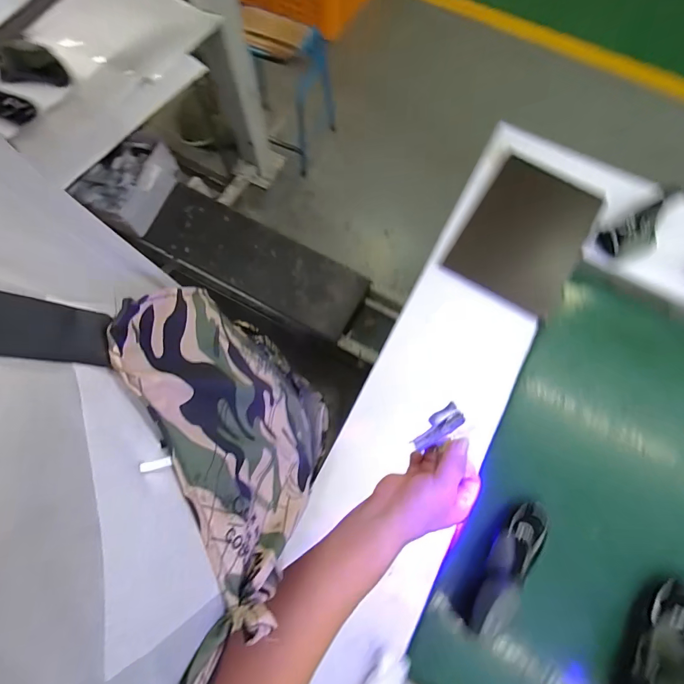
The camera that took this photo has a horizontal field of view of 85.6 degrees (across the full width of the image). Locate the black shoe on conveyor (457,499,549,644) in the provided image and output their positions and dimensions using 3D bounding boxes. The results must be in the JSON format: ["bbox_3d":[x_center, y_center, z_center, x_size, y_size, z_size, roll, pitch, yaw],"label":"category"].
[{"bbox_3d":[0.269,0.353,0.591,0.069,0.062,0.229,44,63,10],"label":"black shoe on conveyor"}]

